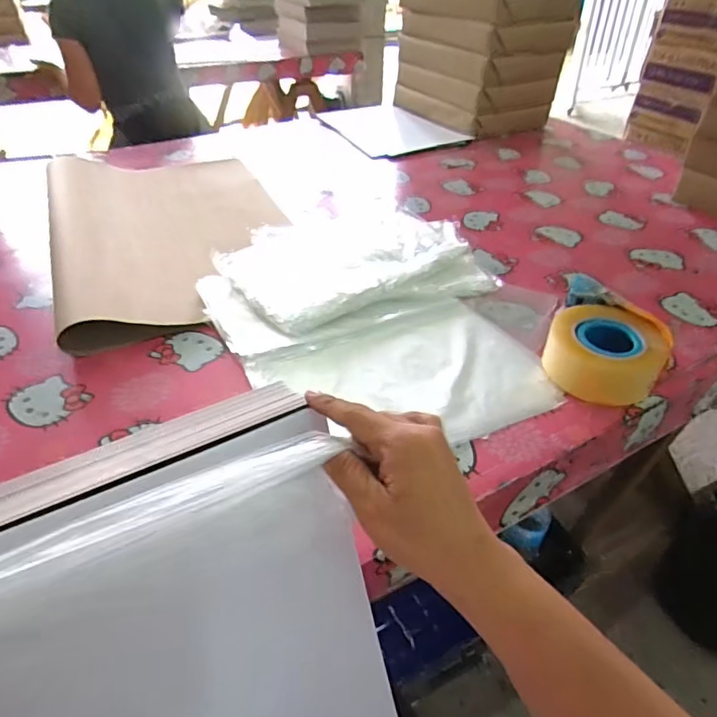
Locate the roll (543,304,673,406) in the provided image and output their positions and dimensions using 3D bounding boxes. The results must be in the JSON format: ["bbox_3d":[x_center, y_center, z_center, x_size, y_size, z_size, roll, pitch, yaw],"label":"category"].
[{"bbox_3d":[0.287,-0.010,0.612,0.124,0.058,0.109,6,39,6],"label":"roll"}]

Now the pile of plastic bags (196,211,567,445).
[{"bbox_3d":[0.027,-0.084,0.726,0.422,0.033,0.518,-20,44,-24],"label":"pile of plastic bags"}]

